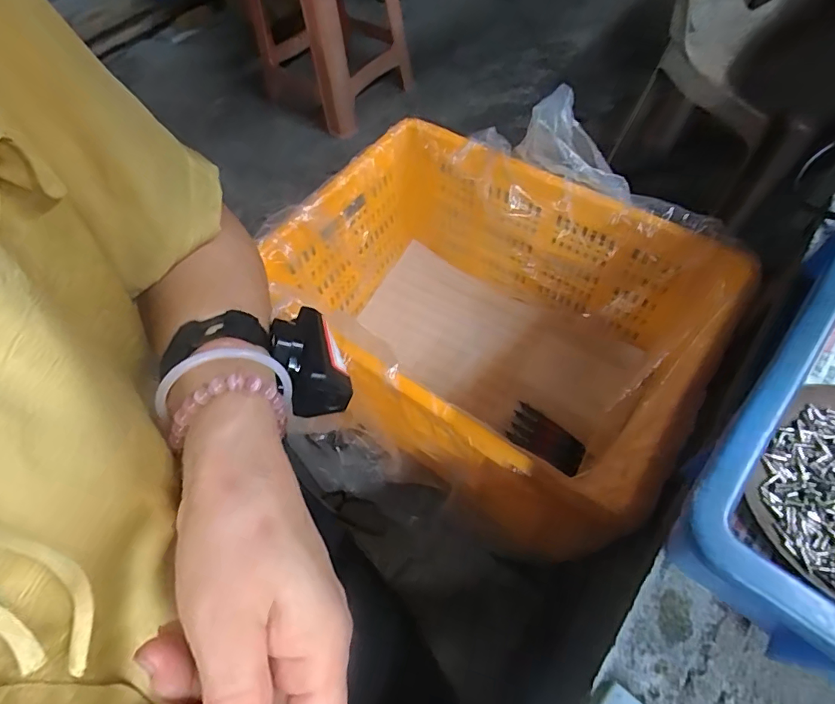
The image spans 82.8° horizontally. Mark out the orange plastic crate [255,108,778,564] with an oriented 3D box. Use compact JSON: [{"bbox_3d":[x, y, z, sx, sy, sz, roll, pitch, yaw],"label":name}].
[{"bbox_3d":[0.072,-0.033,0.626,0.486,0.253,0.355,32,67,21],"label":"orange plastic crate"}]

